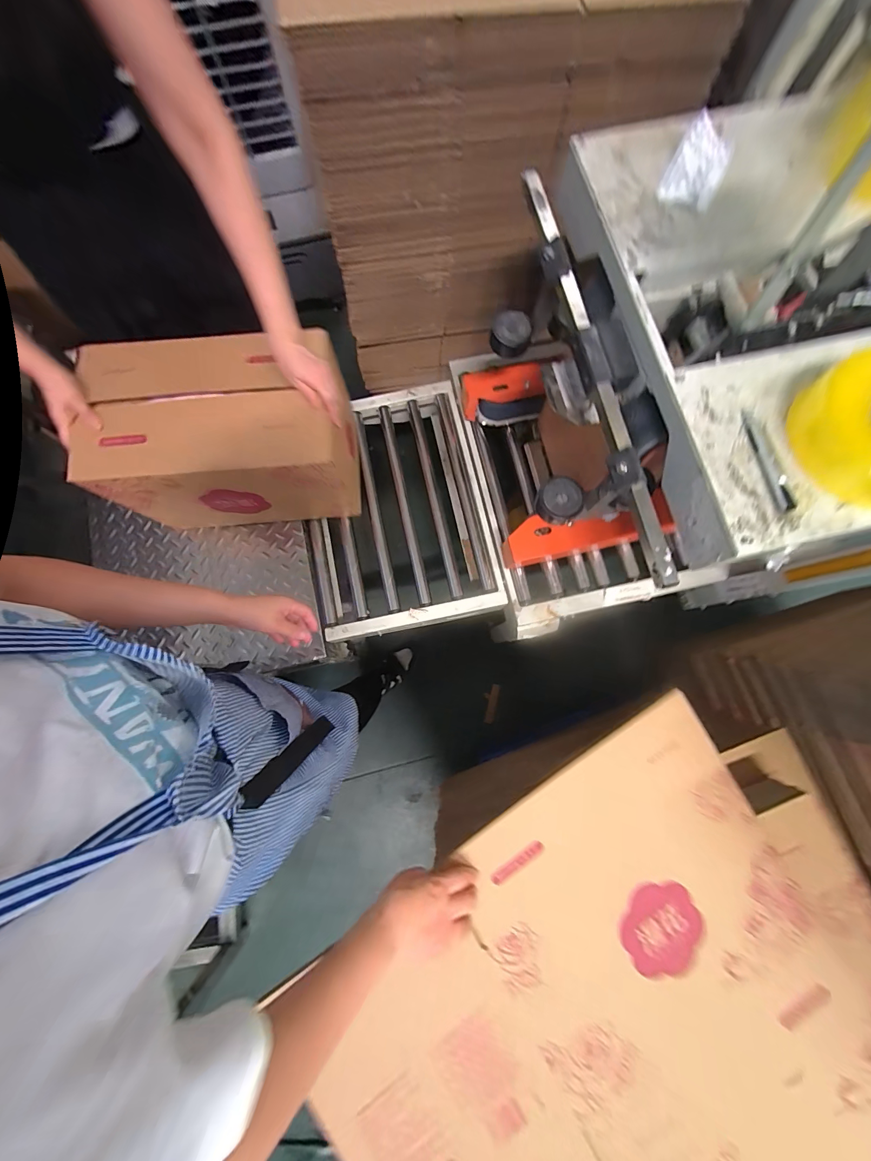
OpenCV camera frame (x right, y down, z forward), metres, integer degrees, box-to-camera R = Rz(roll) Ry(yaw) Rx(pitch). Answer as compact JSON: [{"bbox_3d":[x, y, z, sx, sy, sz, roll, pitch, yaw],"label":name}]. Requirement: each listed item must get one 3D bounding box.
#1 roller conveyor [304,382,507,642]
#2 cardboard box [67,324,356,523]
[{"bbox_3d":[-0.105,-0.174,0.956,0.440,0.130,0.594,-13,79,-2],"label":"roller conveyor"},{"bbox_3d":[-0.396,-0.279,0.753,0.421,0.274,0.241,-5,79,-1],"label":"cardboard box"}]

